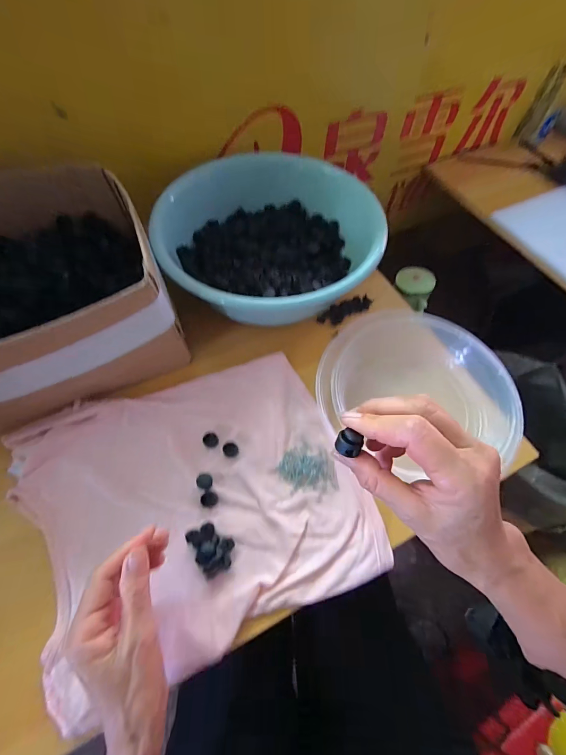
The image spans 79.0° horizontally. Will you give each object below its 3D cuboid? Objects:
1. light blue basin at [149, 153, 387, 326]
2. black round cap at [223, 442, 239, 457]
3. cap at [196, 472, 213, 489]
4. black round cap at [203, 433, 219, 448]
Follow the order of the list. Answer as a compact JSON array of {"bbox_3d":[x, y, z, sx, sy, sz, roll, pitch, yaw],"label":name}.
[{"bbox_3d":[-0.011,-0.187,0.475,0.271,0.101,0.254,1,62,-2],"label":"light blue basin"},{"bbox_3d":[-0.059,0.081,0.387,0.017,0.004,0.015,0,62,-3],"label":"black round cap"},{"bbox_3d":[-0.084,0.110,0.368,0.016,0.009,0.016,1,62,-2],"label":"cap"},{"bbox_3d":[-0.083,0.072,0.395,0.017,0.014,0.014,-17,64,-12],"label":"black round cap"}]

